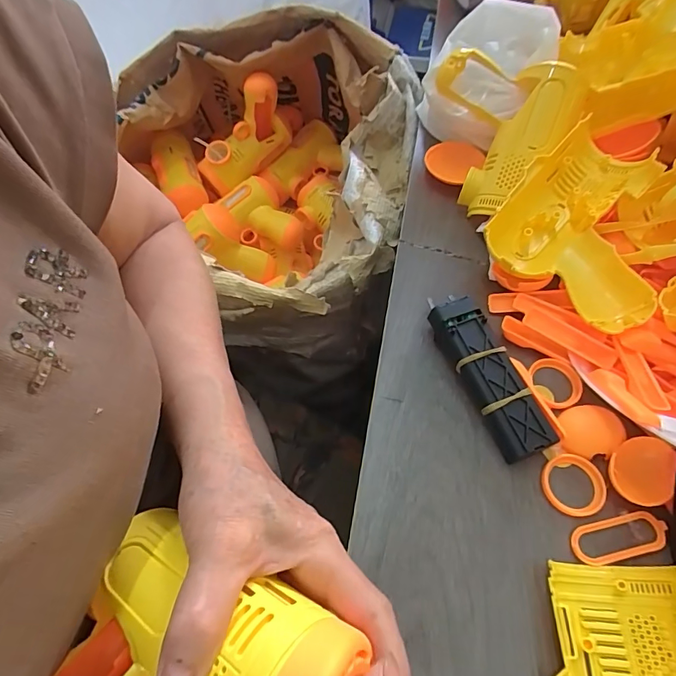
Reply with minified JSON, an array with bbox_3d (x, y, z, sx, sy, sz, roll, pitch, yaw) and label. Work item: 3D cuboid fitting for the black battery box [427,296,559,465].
[{"bbox_3d":[0.097,0.024,0.282,0.031,0.026,0.109,-20,60,-10],"label":"black battery box"}]

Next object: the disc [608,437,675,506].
[{"bbox_3d":[0.178,0.077,0.253,0.031,0.006,0.038,15,79,18],"label":"disc"}]

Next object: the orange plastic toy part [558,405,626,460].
[{"bbox_3d":[0.158,0.058,0.269,0.035,0.004,0.033,-2,56,20],"label":"orange plastic toy part"}]

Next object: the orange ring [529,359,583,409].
[{"bbox_3d":[0.147,0.029,0.289,0.033,0.007,0.034,-1,59,2],"label":"orange ring"}]

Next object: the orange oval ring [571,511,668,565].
[{"bbox_3d":[0.158,0.112,0.242,0.054,0.004,0.021,-12,59,-5],"label":"orange oval ring"}]

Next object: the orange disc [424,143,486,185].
[{"bbox_3d":[0.105,-0.158,0.383,0.046,0.011,0.054,-46,56,-10],"label":"orange disc"}]

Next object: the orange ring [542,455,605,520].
[{"bbox_3d":[0.141,0.087,0.257,0.035,0.004,0.035,-1,59,2],"label":"orange ring"}]

